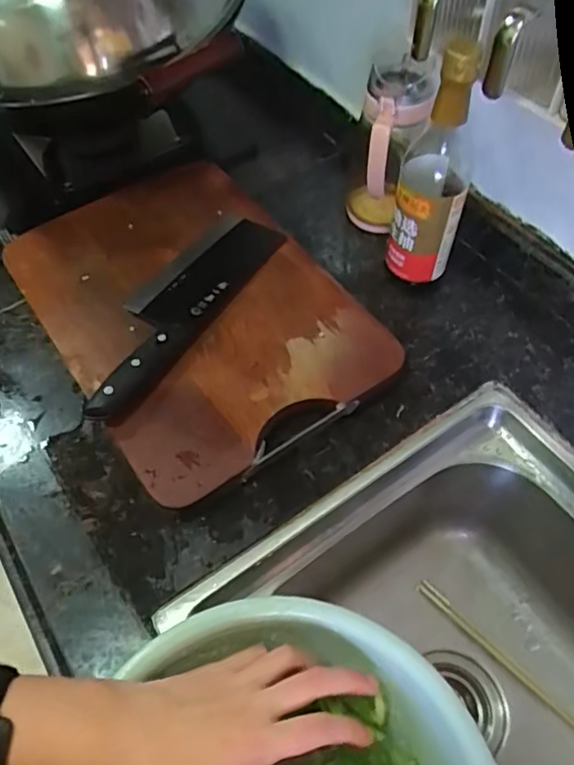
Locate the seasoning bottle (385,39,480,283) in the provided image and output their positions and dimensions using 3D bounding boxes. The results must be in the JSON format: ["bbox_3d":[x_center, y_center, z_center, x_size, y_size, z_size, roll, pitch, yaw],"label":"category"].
[{"bbox_3d":[0.141,-0.193,0.546,0.061,0.243,0.067,11,57,8],"label":"seasoning bottle"}]

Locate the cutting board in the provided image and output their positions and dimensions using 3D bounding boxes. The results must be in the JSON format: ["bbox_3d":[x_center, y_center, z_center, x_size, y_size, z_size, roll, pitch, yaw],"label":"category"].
[{"bbox_3d":[-0.103,-0.084,0.584,0.263,0.021,0.373,-31,63,-18],"label":"cutting board"}]

